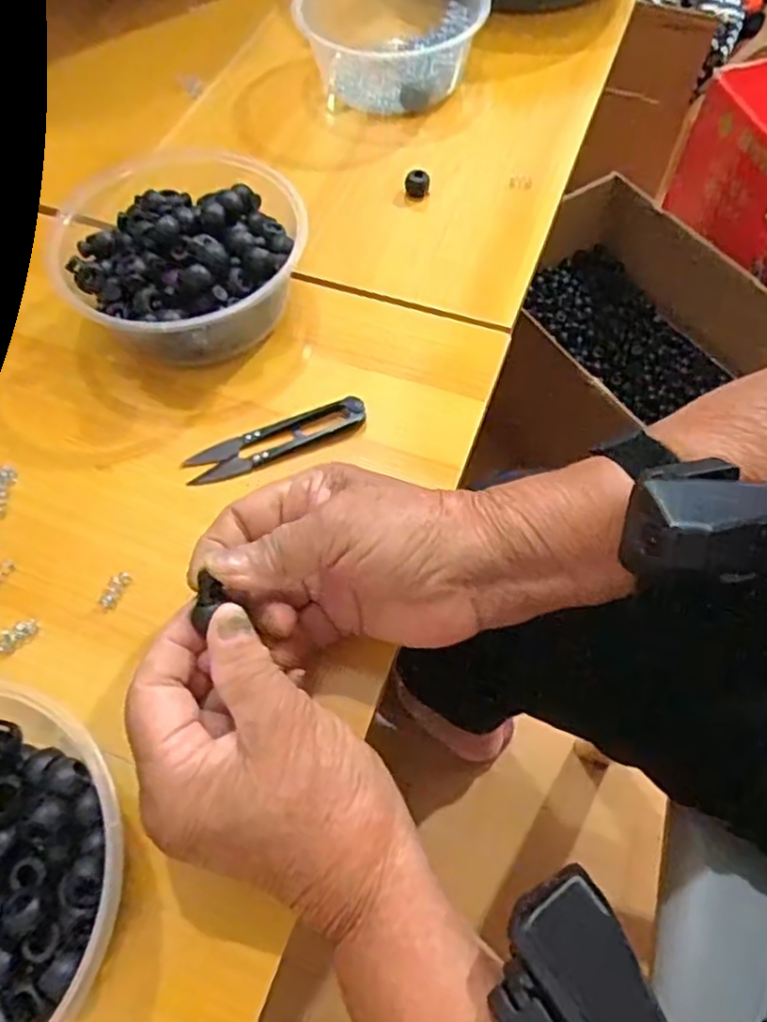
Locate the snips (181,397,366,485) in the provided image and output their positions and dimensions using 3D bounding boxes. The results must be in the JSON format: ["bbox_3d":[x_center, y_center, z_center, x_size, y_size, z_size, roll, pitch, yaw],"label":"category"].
[{"bbox_3d":[-0.059,-0.040,0.369,0.101,0.009,0.022,-21,64,-10],"label":"snips"}]

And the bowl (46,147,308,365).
[{"bbox_3d":[-0.121,-0.144,0.398,0.142,0.055,0.141,0,62,0],"label":"bowl"}]

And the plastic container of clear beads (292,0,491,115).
[{"bbox_3d":[0.006,-0.375,0.521,0.138,0.057,0.141,1,62,1],"label":"plastic container of clear beads"}]

